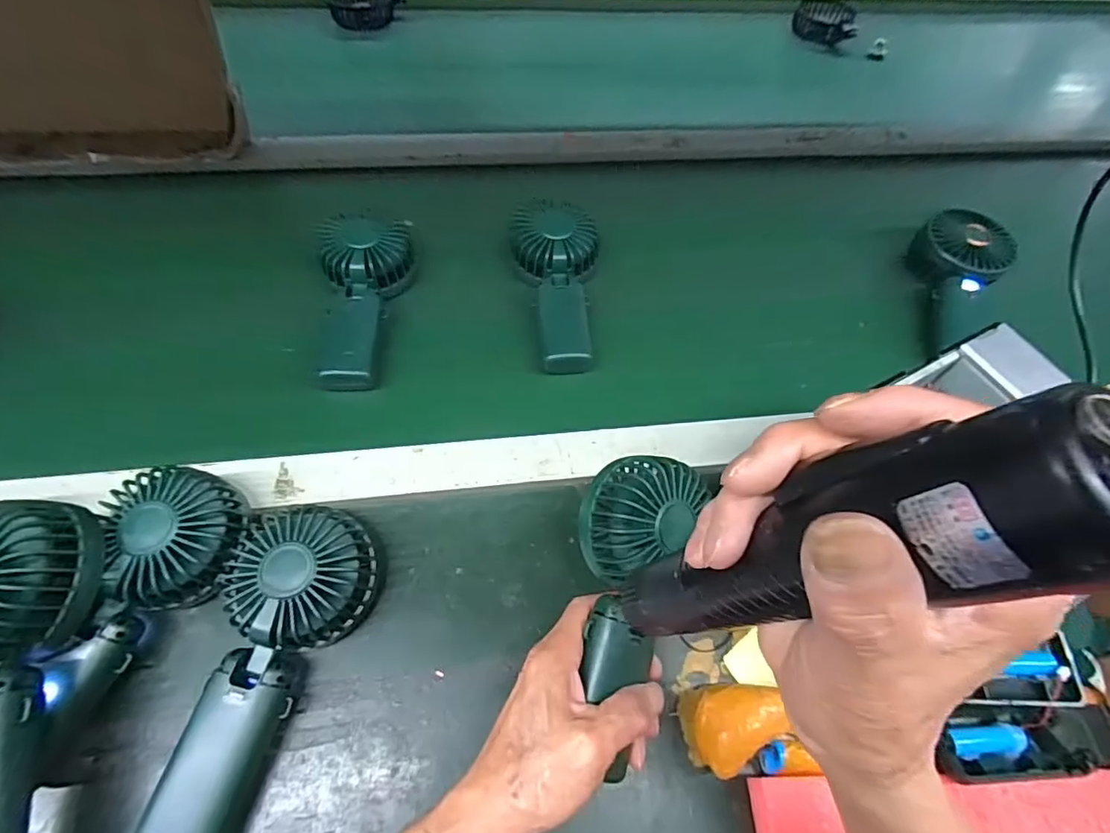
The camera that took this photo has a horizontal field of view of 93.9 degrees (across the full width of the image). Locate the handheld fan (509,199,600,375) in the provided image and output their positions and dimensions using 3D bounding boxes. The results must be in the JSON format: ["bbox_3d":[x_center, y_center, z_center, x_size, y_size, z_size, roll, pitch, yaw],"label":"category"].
[{"bbox_3d":[0.007,-0.120,0.477,0.079,0.051,0.169,-6,60,-8],"label":"handheld fan"}]

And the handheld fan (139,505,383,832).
[{"bbox_3d":[-0.179,0.140,0.310,0.084,0.048,0.185,23,62,8],"label":"handheld fan"}]

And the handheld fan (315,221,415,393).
[{"bbox_3d":[-0.166,-0.102,0.452,0.073,0.039,0.163,-3,60,-6],"label":"handheld fan"}]

